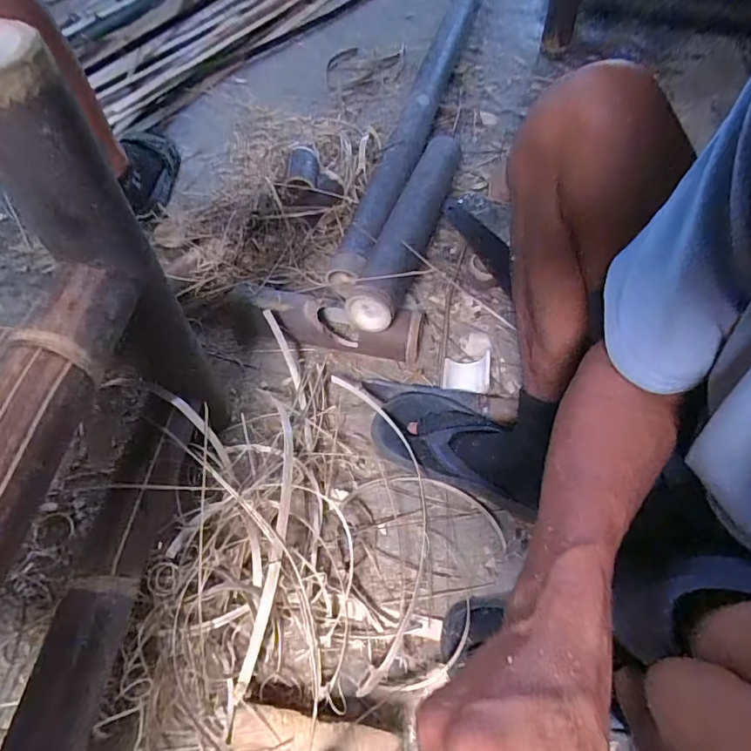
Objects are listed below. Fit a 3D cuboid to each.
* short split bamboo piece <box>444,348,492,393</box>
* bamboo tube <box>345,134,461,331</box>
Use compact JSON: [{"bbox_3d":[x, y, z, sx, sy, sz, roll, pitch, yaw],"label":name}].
[{"bbox_3d":[0.138,-0.006,0.748,0.064,0.034,0.063,8,58,3],"label":"short split bamboo piece"},{"bbox_3d":[0.066,-0.282,0.844,0.094,0.086,0.499,17,59,9],"label":"bamboo tube"}]

